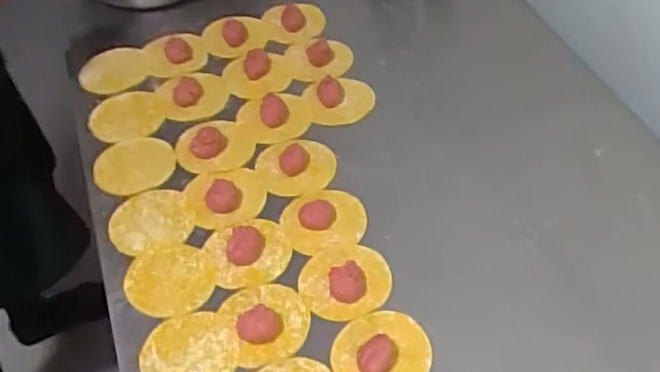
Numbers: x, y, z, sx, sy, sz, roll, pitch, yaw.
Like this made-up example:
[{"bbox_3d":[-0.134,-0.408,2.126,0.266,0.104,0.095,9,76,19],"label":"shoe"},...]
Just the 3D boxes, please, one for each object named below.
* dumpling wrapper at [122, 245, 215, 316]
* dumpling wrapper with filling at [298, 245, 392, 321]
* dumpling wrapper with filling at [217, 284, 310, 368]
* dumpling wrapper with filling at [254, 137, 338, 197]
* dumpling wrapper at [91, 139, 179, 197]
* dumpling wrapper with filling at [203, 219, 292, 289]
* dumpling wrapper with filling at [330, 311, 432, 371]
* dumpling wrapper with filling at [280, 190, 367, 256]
[{"bbox_3d":[-0.153,0.091,0.654,0.082,0.009,0.080,-1,49,2],"label":"dumpling wrapper"},{"bbox_3d":[0.014,0.086,0.643,0.083,0.019,0.078,0,49,3],"label":"dumpling wrapper with filling"},{"bbox_3d":[-0.056,0.121,0.618,0.073,0.013,0.076,-19,51,-13],"label":"dumpling wrapper with filling"},{"bbox_3d":[-0.037,-0.022,0.747,0.083,0.012,0.082,-10,49,-6],"label":"dumpling wrapper with filling"},{"bbox_3d":[-0.216,-0.023,0.752,0.086,0.008,0.074,-3,56,1],"label":"dumpling wrapper"},{"bbox_3d":[-0.079,0.061,0.671,0.080,0.014,0.076,-1,49,2],"label":"dumpling wrapper with filling"},{"bbox_3d":[0.045,0.143,0.590,0.082,0.029,0.082,-1,49,2],"label":"dumpling wrapper with filling"},{"bbox_3d":[-0.006,0.032,0.691,0.083,0.018,0.074,-13,50,-8],"label":"dumpling wrapper with filling"}]

